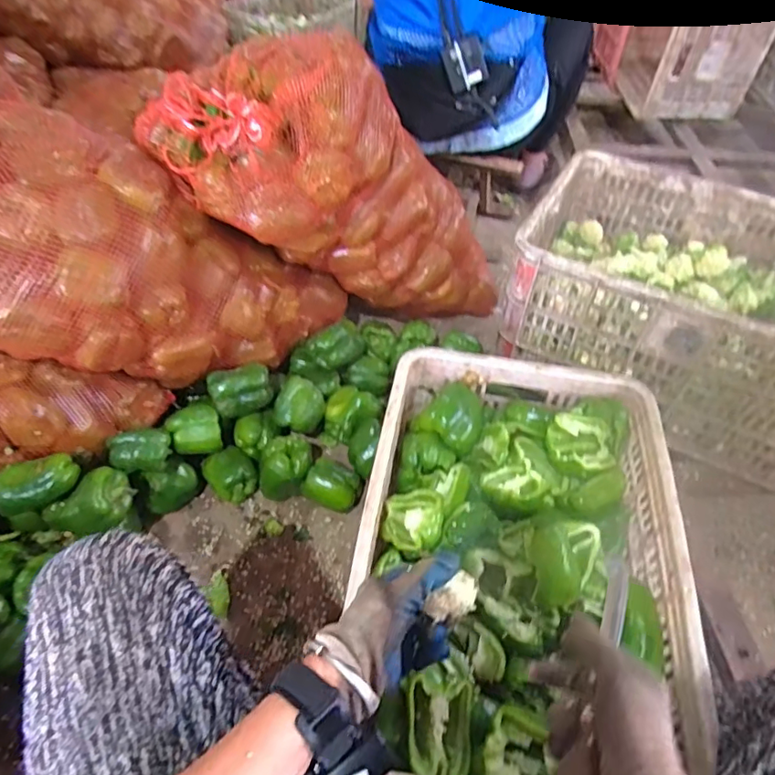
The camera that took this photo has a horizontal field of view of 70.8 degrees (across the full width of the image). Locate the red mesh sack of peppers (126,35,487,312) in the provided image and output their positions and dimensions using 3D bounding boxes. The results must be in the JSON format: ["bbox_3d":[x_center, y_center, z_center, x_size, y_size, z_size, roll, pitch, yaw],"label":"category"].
[{"bbox_3d":[-0.040,-0.347,0.998,0.312,0.703,0.281,-43,50,20],"label":"red mesh sack of peppers"}]

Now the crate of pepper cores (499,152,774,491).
[{"bbox_3d":[0.486,-0.137,0.899,0.503,0.250,0.339,25,54,20],"label":"crate of pepper cores"}]

